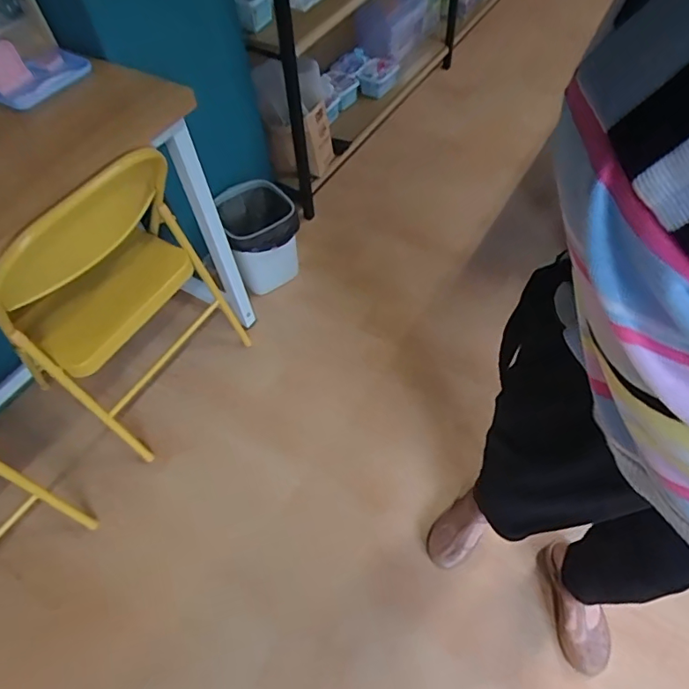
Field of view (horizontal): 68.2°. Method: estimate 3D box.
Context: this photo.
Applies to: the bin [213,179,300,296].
[{"bbox_3d":[-0.259,-0.341,1.682,0.238,0.329,0.269,-20,56,-9],"label":"bin"}]

